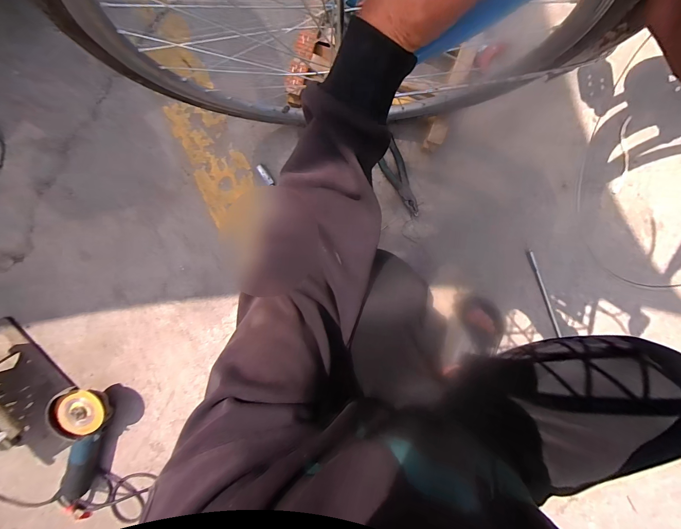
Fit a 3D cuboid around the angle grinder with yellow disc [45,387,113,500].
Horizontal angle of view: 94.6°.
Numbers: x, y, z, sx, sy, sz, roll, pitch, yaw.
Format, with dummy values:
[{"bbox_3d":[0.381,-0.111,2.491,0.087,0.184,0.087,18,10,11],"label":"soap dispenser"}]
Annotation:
[{"bbox_3d":[-0.612,0.426,0.739,0.107,0.093,0.318,16,99,-2],"label":"angle grinder with yellow disc"}]

